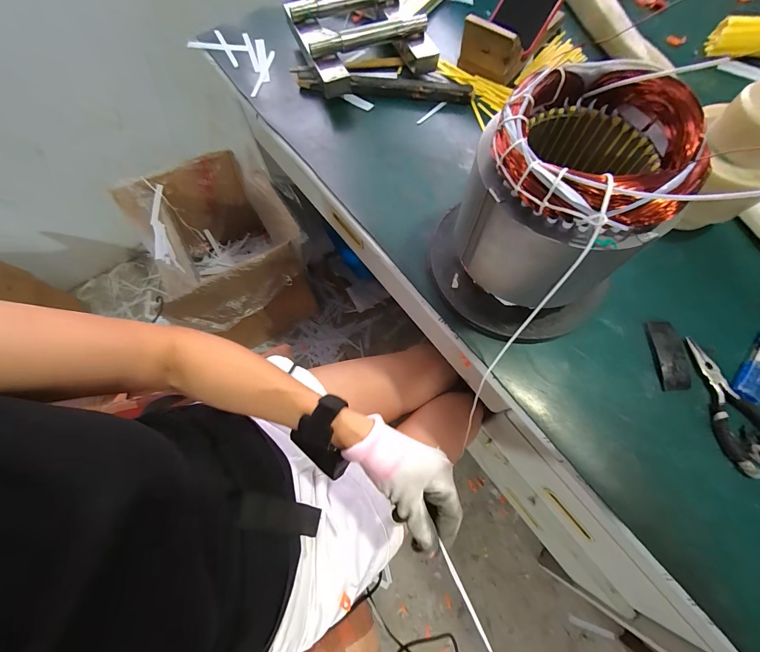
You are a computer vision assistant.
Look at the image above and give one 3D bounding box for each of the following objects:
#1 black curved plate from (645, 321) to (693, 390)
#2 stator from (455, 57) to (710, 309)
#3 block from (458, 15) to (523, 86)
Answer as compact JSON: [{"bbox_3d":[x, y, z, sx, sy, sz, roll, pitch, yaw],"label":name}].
[{"bbox_3d":[0.298,0.029,0.335,0.030,0.004,0.072,-1,68,1],"label":"black curved plate"},{"bbox_3d":[0.156,-0.103,0.279,0.138,0.139,0.130,-1,68,2],"label":"stator"},{"bbox_3d":[0.159,-0.398,0.475,0.091,0.065,0.024,30,72,13],"label":"block"}]

